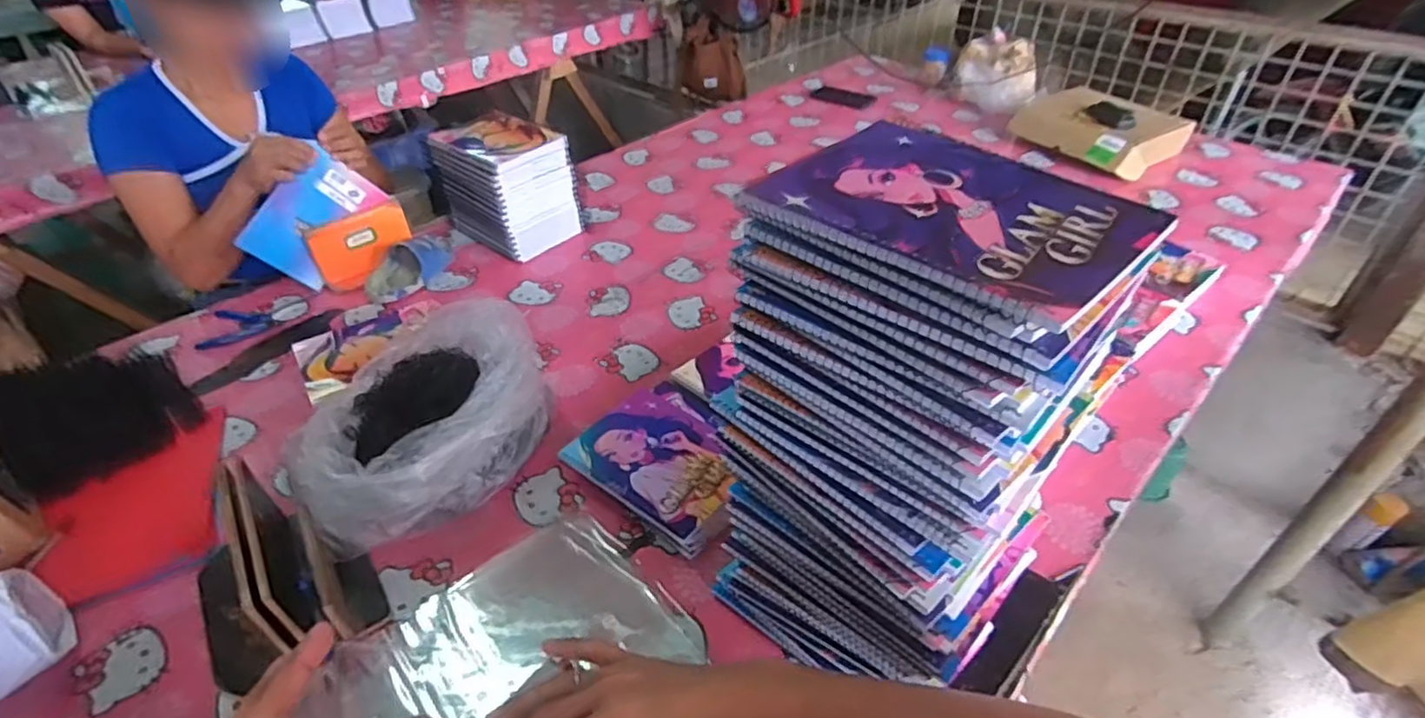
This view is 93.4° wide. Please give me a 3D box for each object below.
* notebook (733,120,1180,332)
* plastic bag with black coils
[{"bbox_3d":[0.136,-0.090,0.383,0.150,0.006,0.193,-33,49,-32],"label":"notebook"},{"bbox_3d":[-0.350,0.061,0.789,0.240,0.164,0.293,29,48,31],"label":"plastic bag with black coils"}]

